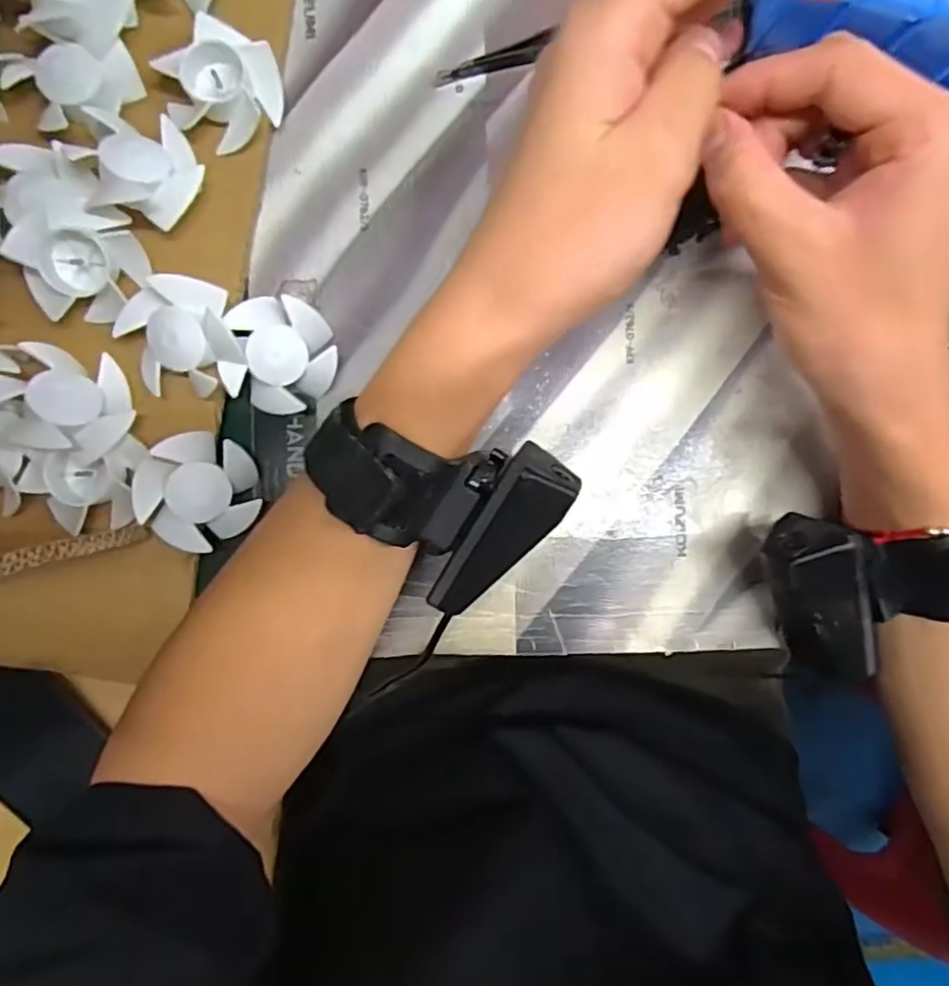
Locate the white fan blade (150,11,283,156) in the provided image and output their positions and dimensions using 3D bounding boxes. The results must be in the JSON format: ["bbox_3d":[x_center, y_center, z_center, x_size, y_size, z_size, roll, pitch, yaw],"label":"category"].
[{"bbox_3d":[-0.100,-0.161,0.259,0.038,0.023,0.042,38,89,-3],"label":"white fan blade"}]

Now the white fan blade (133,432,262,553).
[{"bbox_3d":[-0.111,-0.001,0.258,0.040,0.023,0.045,-9,92,-2],"label":"white fan blade"}]

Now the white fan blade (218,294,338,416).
[{"bbox_3d":[-0.079,-0.056,0.266,0.042,0.020,0.044,0,91,-3],"label":"white fan blade"}]

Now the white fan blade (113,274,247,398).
[{"bbox_3d":[-0.113,-0.059,0.252,0.042,0.027,0.042,0,91,-3],"label":"white fan blade"}]

